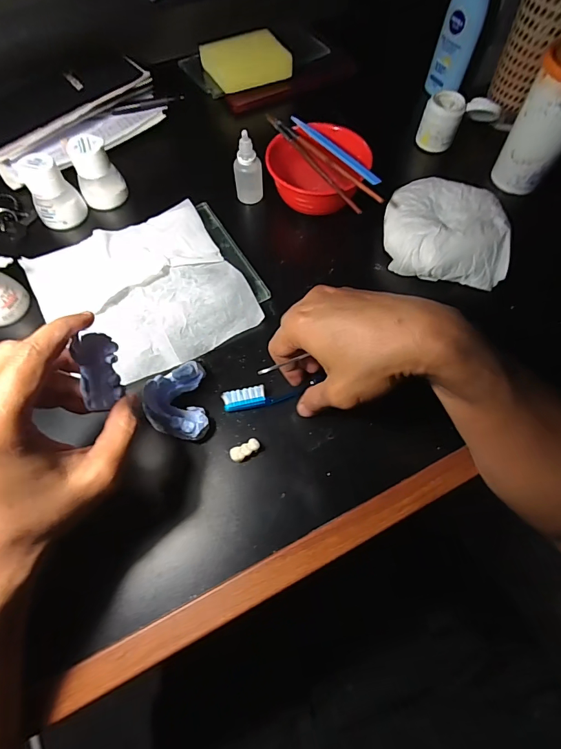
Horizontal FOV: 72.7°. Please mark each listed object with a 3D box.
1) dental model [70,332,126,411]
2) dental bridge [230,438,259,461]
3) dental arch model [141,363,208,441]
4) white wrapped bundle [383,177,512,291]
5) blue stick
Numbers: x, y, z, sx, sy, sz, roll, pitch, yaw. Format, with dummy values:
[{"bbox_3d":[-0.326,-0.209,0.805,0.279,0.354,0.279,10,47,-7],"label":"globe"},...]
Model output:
[{"bbox_3d":[-0.119,-0.002,0.251,0.022,0.052,0.017,3,25,0],"label":"dental model"},{"bbox_3d":[-0.029,0.064,0.319,0.025,0.007,0.012,-25,69,-12],"label":"dental bridge"},{"bbox_3d":[-0.088,0.024,0.322,0.047,0.023,0.063,-8,66,-5],"label":"dental arch model"},{"bbox_3d":[0.171,-0.155,0.399,0.115,0.038,0.119,4,66,0],"label":"white wrapped bundle"},{"bbox_3d":[0.056,-0.240,0.405,0.009,0.004,0.135,-35,71,-16],"label":"blue stick"}]

